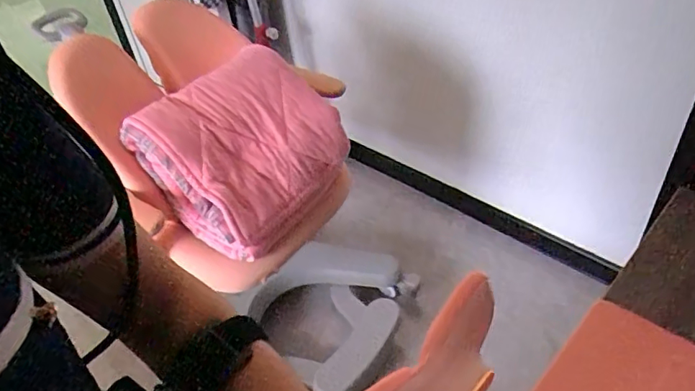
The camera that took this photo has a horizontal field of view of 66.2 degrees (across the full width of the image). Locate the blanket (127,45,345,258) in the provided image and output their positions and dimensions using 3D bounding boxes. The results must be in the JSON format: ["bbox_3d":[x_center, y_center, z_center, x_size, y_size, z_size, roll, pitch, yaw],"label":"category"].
[{"bbox_3d":[-0.181,-0.095,0.991,0.348,0.070,0.324,-44,95,-20],"label":"blanket"}]

